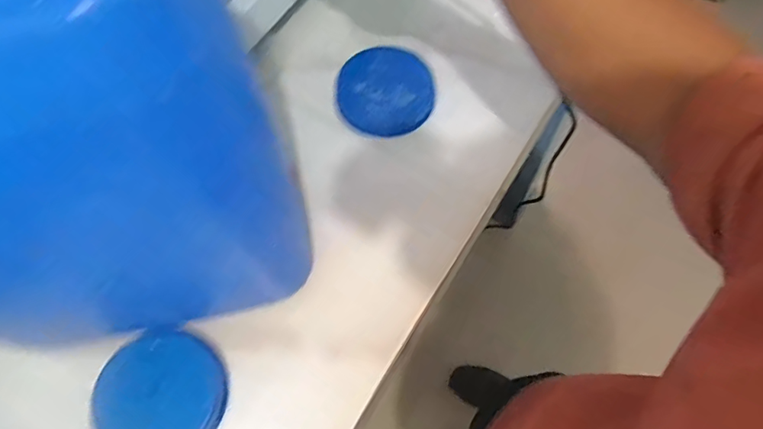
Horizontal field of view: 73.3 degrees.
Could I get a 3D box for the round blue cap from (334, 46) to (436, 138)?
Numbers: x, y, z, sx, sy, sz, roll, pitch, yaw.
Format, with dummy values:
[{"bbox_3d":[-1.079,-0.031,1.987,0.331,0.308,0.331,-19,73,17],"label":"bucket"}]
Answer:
[{"bbox_3d":[0.004,-0.153,0.623,0.116,0.016,0.123,-18,71,2],"label":"round blue cap"}]

